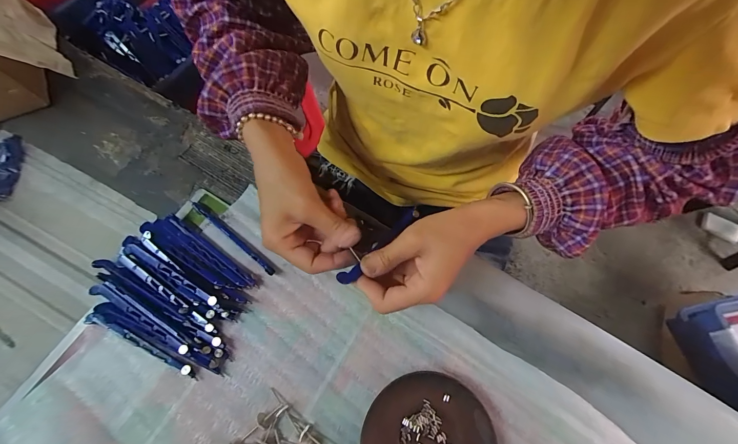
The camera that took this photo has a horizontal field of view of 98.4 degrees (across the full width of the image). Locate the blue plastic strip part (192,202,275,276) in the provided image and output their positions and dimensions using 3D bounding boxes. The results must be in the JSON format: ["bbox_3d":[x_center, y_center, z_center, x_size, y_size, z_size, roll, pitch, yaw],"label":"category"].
[{"bbox_3d":[-0.145,0.016,0.342,0.122,0.008,0.009,38,74,12],"label":"blue plastic strip part"}]

